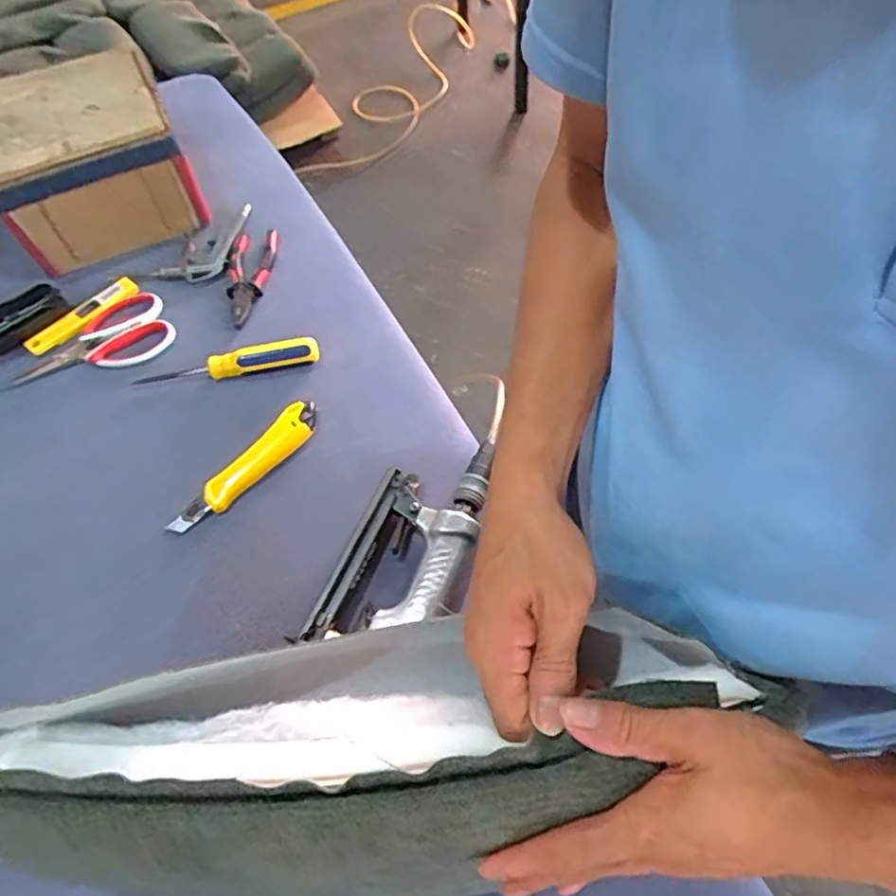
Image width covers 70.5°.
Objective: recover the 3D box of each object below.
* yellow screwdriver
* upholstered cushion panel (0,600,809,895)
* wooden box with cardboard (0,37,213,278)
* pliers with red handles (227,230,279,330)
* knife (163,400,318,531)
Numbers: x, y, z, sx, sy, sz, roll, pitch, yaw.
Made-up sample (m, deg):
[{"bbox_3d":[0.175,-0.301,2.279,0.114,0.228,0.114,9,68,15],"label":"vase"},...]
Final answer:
[{"bbox_3d":[-0.234,-0.087,0.671,0.195,0.019,0.027,-10,58,-1],"label":"yellow screwdriver"},{"bbox_3d":[-0.038,0.146,0.317,0.378,0.063,0.127,-6,58,-6],"label":"upholstered cushion panel"},{"bbox_3d":[-0.446,-0.361,0.790,0.214,0.138,0.259,-25,59,-10],"label":"wooden box with cardboard"},{"bbox_3d":[-0.236,-0.201,0.746,0.048,0.014,0.153,1,58,6],"label":"pliers with red handles"},{"bbox_3d":[-0.192,0.019,0.610,0.032,0.022,0.171,35,67,23],"label":"knife"}]

